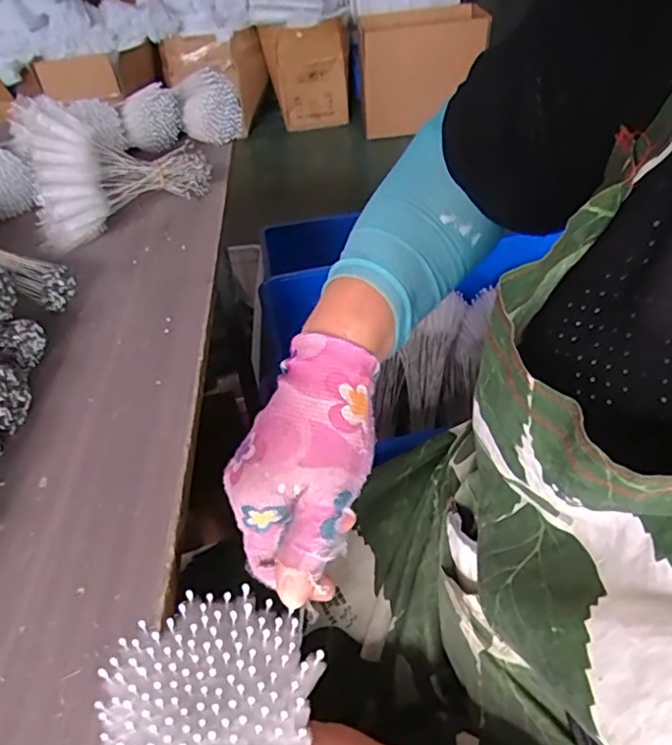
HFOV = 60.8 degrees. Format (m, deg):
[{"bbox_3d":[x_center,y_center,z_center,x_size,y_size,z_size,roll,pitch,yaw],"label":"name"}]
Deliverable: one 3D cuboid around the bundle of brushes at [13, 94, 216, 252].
[{"bbox_3d":[-0.265,-0.250,0.674,0.211,0.144,0.079,-34,50,-30],"label":"bundle of brushes"}]

